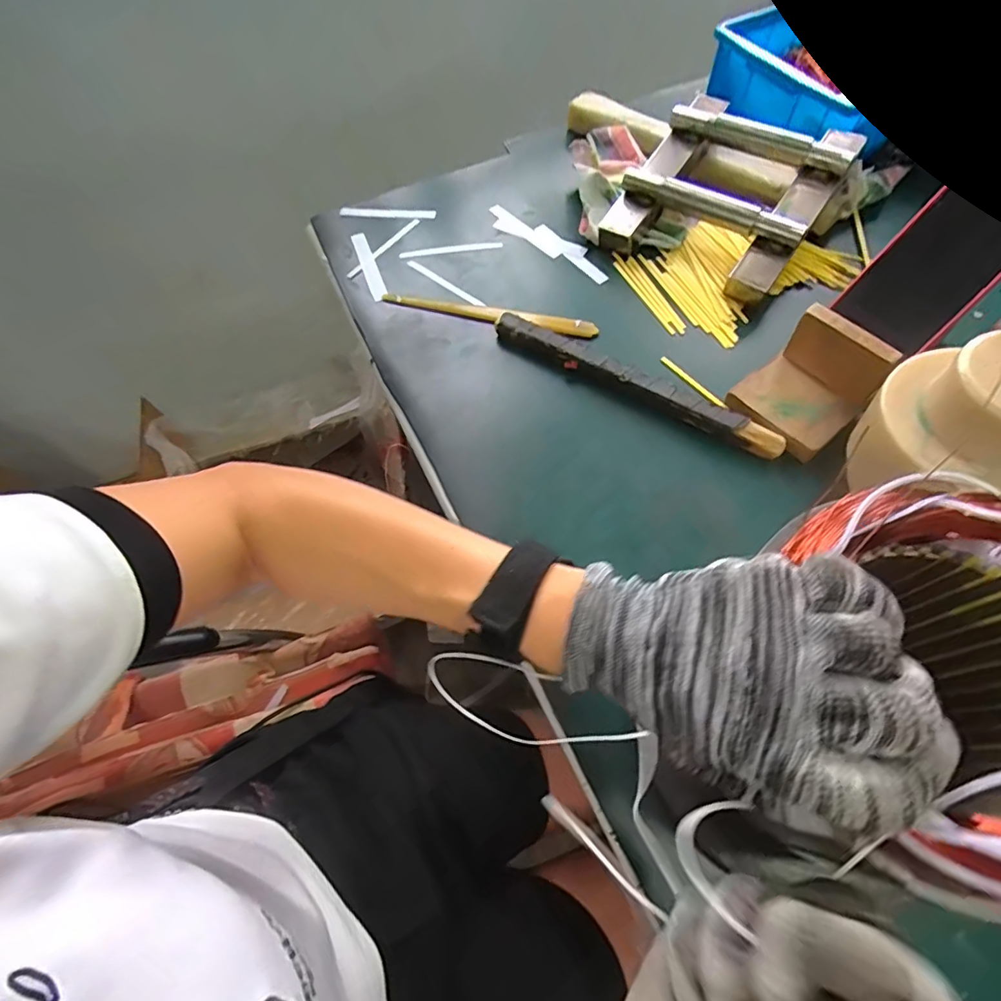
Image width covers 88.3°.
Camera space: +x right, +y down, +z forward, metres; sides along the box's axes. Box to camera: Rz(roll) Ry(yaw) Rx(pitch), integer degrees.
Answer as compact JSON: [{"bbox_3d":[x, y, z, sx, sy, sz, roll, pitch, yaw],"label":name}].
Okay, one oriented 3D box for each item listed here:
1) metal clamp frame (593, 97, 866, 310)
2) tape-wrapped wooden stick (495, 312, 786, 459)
[{"bbox_3d":[0.228,-0.310,0.521,0.192,0.079,0.195,36,70,19],"label":"metal clamp frame"},{"bbox_3d":[0.111,-0.102,0.448,0.265,0.018,0.026,31,68,17],"label":"tape-wrapped wooden stick"}]

